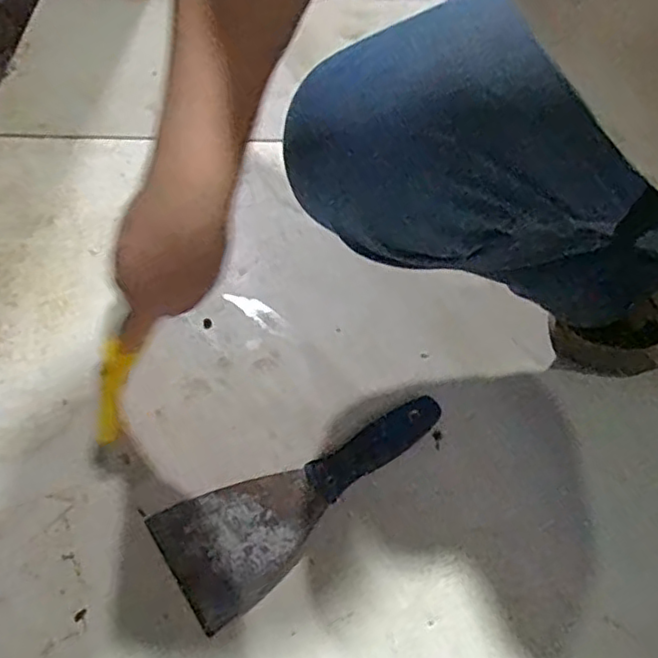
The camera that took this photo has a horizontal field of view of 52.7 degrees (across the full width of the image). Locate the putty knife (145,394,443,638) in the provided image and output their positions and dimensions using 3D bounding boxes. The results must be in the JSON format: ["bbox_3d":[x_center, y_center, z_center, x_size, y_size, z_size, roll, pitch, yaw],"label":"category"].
[{"bbox_3d":[-0.011,0.119,0.505,0.232,0.023,0.090,-27,58,-23],"label":"putty knife"}]

